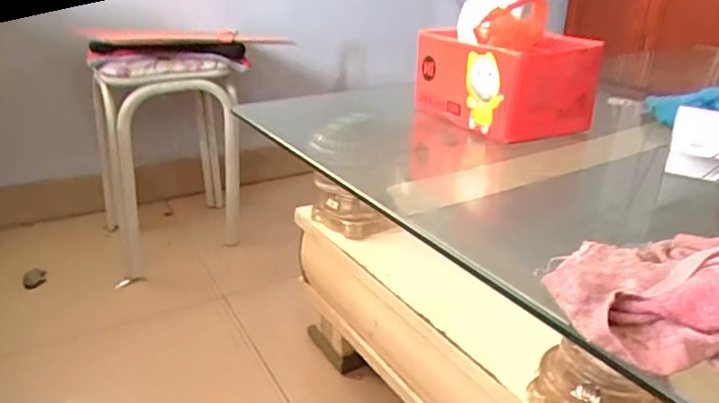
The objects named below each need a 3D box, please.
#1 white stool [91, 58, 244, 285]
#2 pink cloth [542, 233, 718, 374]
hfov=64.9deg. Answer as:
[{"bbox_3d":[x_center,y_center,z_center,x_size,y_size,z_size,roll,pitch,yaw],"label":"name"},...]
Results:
[{"bbox_3d":[-0.441,-0.122,1.320,0.303,0.484,0.319,-10,28,-24],"label":"white stool"},{"bbox_3d":[0.250,0.062,0.408,0.201,0.061,0.149,13,27,23],"label":"pink cloth"}]

